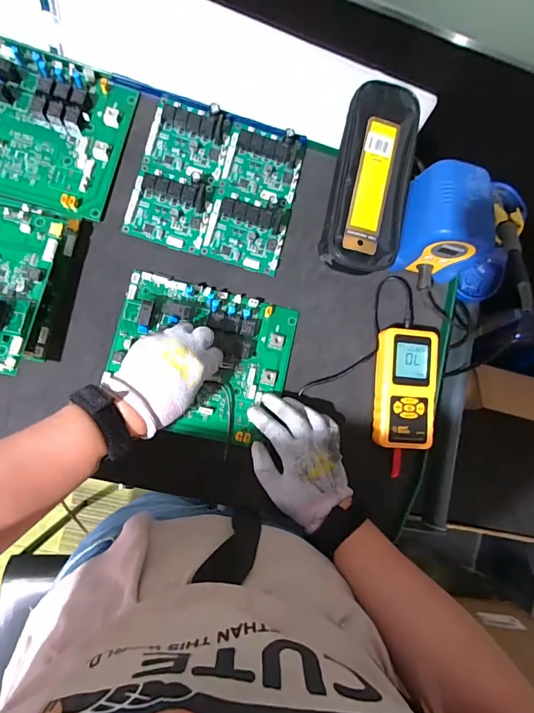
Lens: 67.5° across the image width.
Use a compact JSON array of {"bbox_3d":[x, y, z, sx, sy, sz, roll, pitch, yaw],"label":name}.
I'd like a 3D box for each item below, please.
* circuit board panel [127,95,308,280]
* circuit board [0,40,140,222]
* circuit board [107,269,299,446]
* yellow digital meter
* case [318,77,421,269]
[{"bbox_3d":[-0.059,-0.210,0.489,0.187,0.022,0.179,15,82,-6],"label":"circuit board panel"},{"bbox_3d":[-0.272,-0.267,0.461,0.200,0.026,0.176,15,82,-6],"label":"circuit board"},{"bbox_3d":[-0.074,0.003,0.458,0.199,0.028,0.172,13,83,-7],"label":"circuit board"},{"bbox_3d":[0.173,0.032,0.492,0.076,0.026,0.156,7,83,-7],"label":"yellow digital meter"},{"bbox_3d":[0.129,-0.215,0.497,0.092,0.046,0.226,12,83,-7],"label":"case"}]

